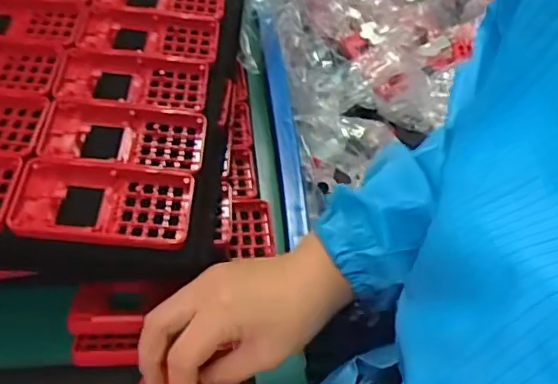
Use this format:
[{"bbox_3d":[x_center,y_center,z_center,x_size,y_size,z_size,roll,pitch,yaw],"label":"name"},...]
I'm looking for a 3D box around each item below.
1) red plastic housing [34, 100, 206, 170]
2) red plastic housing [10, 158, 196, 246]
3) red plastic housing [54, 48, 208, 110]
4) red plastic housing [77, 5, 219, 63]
[{"bbox_3d":[-0.123,-0.042,0.462,0.124,0.018,0.064,3,52,-3],"label":"red plastic housing"},{"bbox_3d":[-0.129,0.009,0.423,0.125,0.017,0.062,3,52,-3],"label":"red plastic housing"},{"bbox_3d":[-0.128,-0.094,0.499,0.125,0.017,0.067,5,52,-2],"label":"red plastic housing"},{"bbox_3d":[-0.122,-0.142,0.537,0.124,0.017,0.071,6,52,-1],"label":"red plastic housing"}]

